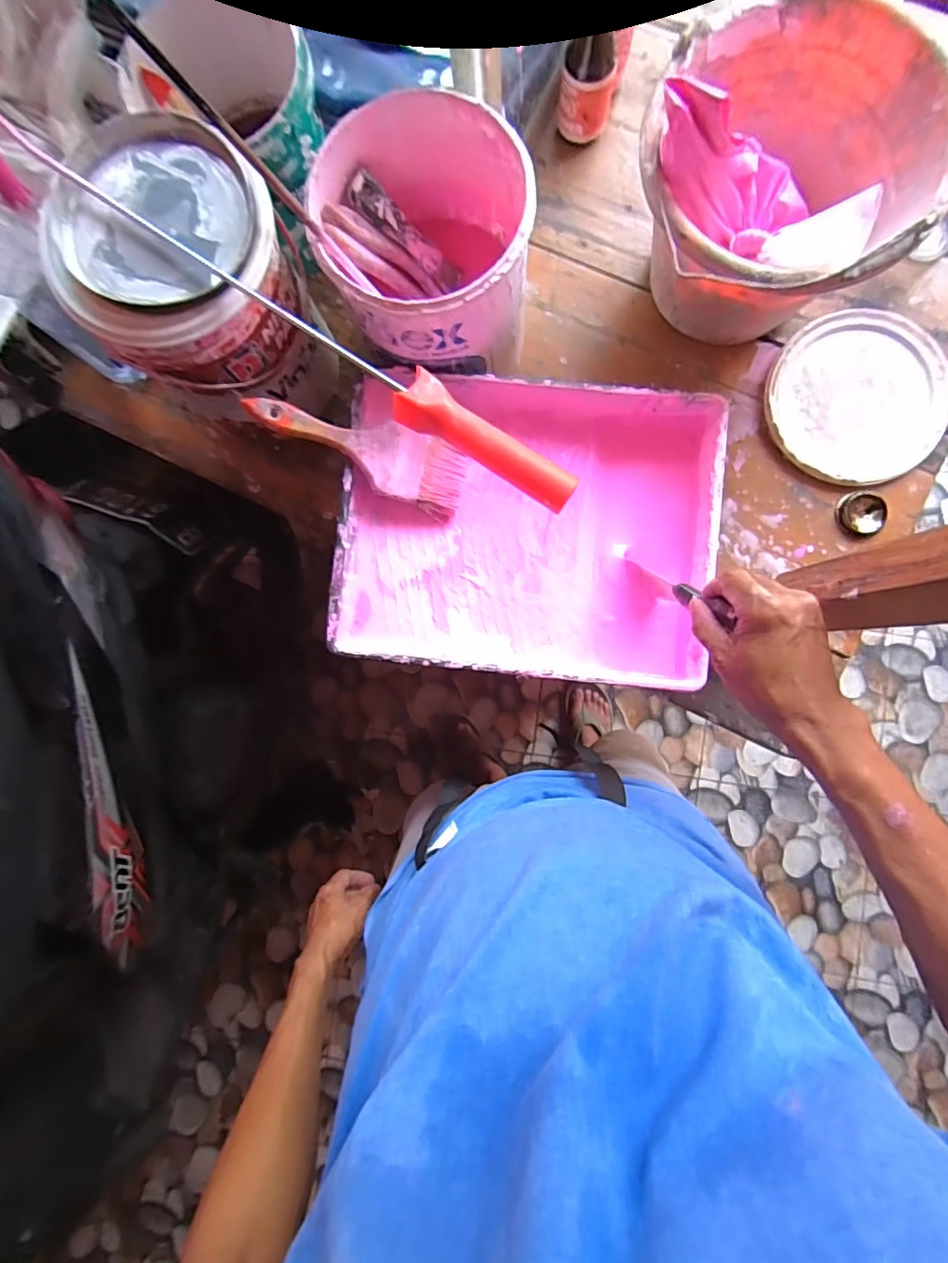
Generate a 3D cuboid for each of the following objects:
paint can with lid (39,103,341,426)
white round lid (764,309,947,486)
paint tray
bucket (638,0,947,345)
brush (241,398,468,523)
[{"bbox_3d":[-0.239,-0.305,0.484,0.166,0.177,0.165,0,88,5],"label":"paint can with lid"},{"bbox_3d":[0.406,-0.247,0.554,0.175,0.008,0.176,0,88,5],"label":"white round lid"},{"bbox_3d":[0.053,-0.098,0.521,0.357,0.073,0.278,5,88,5],"label":"paint tray"},{"bbox_3d":[0.271,-0.387,0.463,0.220,0.187,0.237,0,88,5],"label":"bucket"},{"bbox_3d":[-0.104,-0.171,0.493,0.201,0.015,0.067,16,89,-19],"label":"brush"}]

